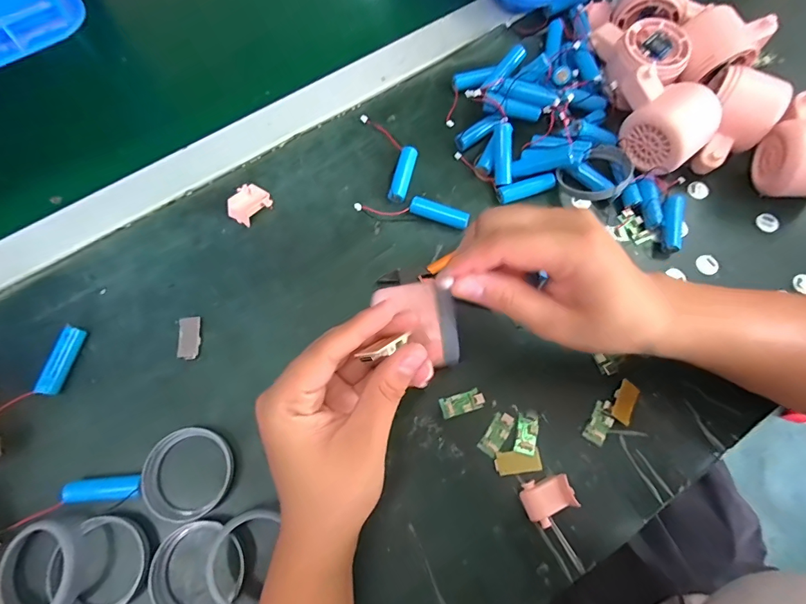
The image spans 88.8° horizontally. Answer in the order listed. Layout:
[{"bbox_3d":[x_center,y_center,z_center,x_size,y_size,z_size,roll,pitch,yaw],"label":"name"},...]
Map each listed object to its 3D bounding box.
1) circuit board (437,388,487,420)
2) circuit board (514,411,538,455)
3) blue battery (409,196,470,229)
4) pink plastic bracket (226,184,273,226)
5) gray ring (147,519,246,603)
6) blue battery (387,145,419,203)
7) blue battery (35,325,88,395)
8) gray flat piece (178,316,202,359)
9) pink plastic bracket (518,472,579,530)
[{"bbox_3d":[0.044,0.074,0.301,0.032,0.004,0.014,-16,74,-6],"label":"circuit board"},{"bbox_3d":[0.089,0.093,0.294,0.015,0.004,0.030,13,73,3],"label":"circuit board"},{"bbox_3d":[0.030,-0.073,0.343,0.049,0.012,0.016,20,74,5],"label":"blue battery"},{"bbox_3d":[-0.128,-0.082,0.344,0.028,0.011,0.034,36,76,10],"label":"pink plastic bracket"},{"bbox_3d":[-0.131,0.173,0.264,0.057,0.011,0.059,0,73,-1],"label":"gray ring"},{"bbox_3d":[0.000,-0.109,0.353,0.016,0.013,0.052,14,73,3],"label":"blue battery"},{"bbox_3d":[-0.249,0.043,0.302,0.013,0.013,0.050,10,73,2],"label":"blue battery"},{"bbox_3d":[-0.162,0.027,0.312,0.015,0.005,0.032,-10,74,-4],"label":"gray flat piece"},{"bbox_3d":[0.098,0.134,0.277,0.032,0.015,0.028,-21,75,-7],"label":"pink plastic bracket"}]

